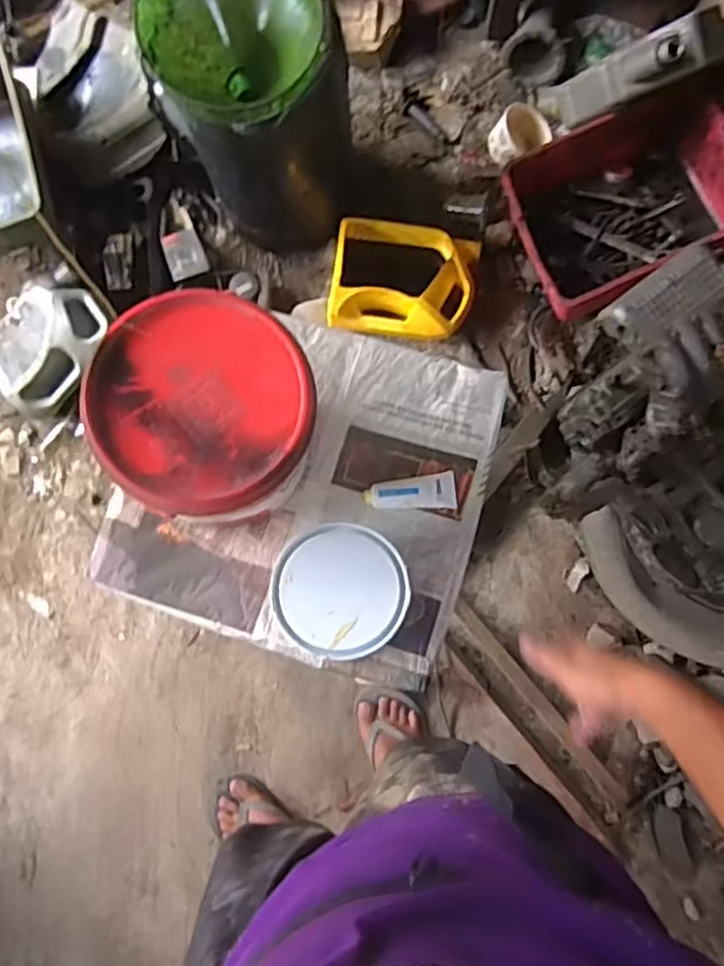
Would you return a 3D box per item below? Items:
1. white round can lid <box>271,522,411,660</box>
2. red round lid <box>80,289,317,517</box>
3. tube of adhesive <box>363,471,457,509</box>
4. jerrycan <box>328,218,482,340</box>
[{"bbox_3d":[-0.019,0.096,0.626,0.119,0.017,0.116,0,79,0],"label":"white round can lid"},{"bbox_3d":[-0.128,-0.066,0.556,0.171,0.036,0.174,0,79,0],"label":"red round lid"},{"bbox_3d":[0.050,0.011,0.717,0.094,0.014,0.036,-7,79,-1],"label":"tube of adhesive"},{"bbox_3d":[0.090,-0.429,1.472,0.299,0.117,0.240,6,80,2],"label":"jerrycan"}]

